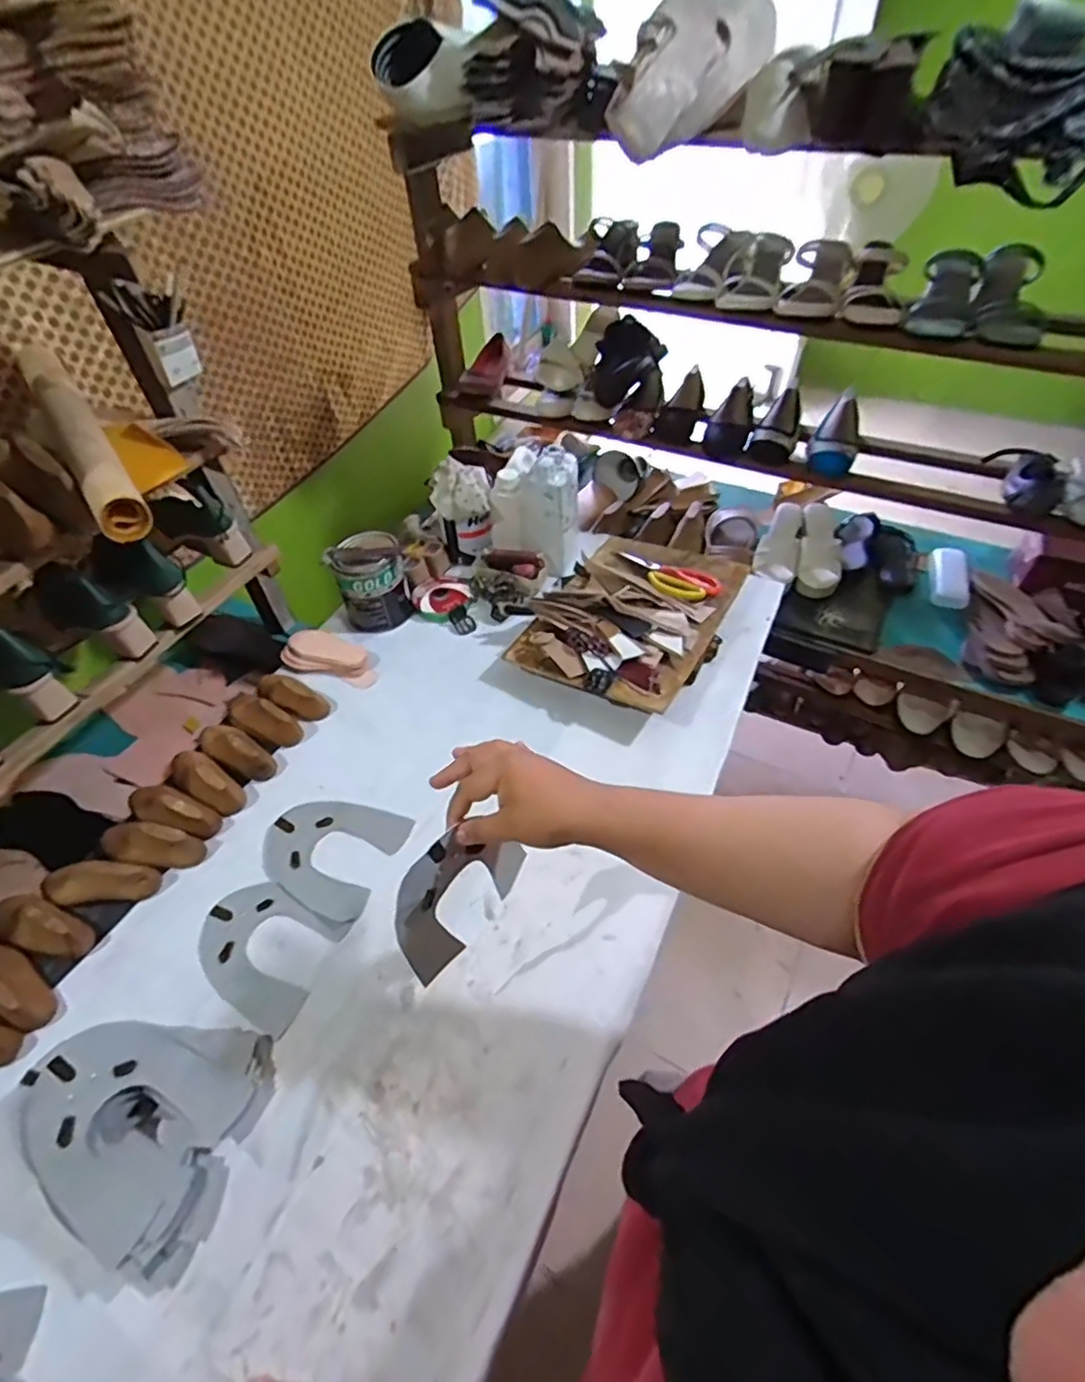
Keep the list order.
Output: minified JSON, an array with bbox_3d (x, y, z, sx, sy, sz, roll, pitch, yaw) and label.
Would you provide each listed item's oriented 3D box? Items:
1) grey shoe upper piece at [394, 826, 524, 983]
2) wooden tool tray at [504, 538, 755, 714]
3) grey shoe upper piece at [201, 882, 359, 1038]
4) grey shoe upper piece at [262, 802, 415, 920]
[{"bbox_3d":[-0.075,0.178,0.573,0.030,0.140,0.136,32,57,28],"label":"grey shoe upper piece"},{"bbox_3d":[0.142,-0.140,0.995,0.269,0.059,0.376,22,54,20],"label":"wooden tool tray"},{"bbox_3d":[-0.321,0.292,0.720,0.160,0.005,0.129,18,52,16],"label":"grey shoe upper piece"},{"bbox_3d":[-0.267,0.195,0.794,0.163,0.006,0.140,18,51,19],"label":"grey shoe upper piece"}]

